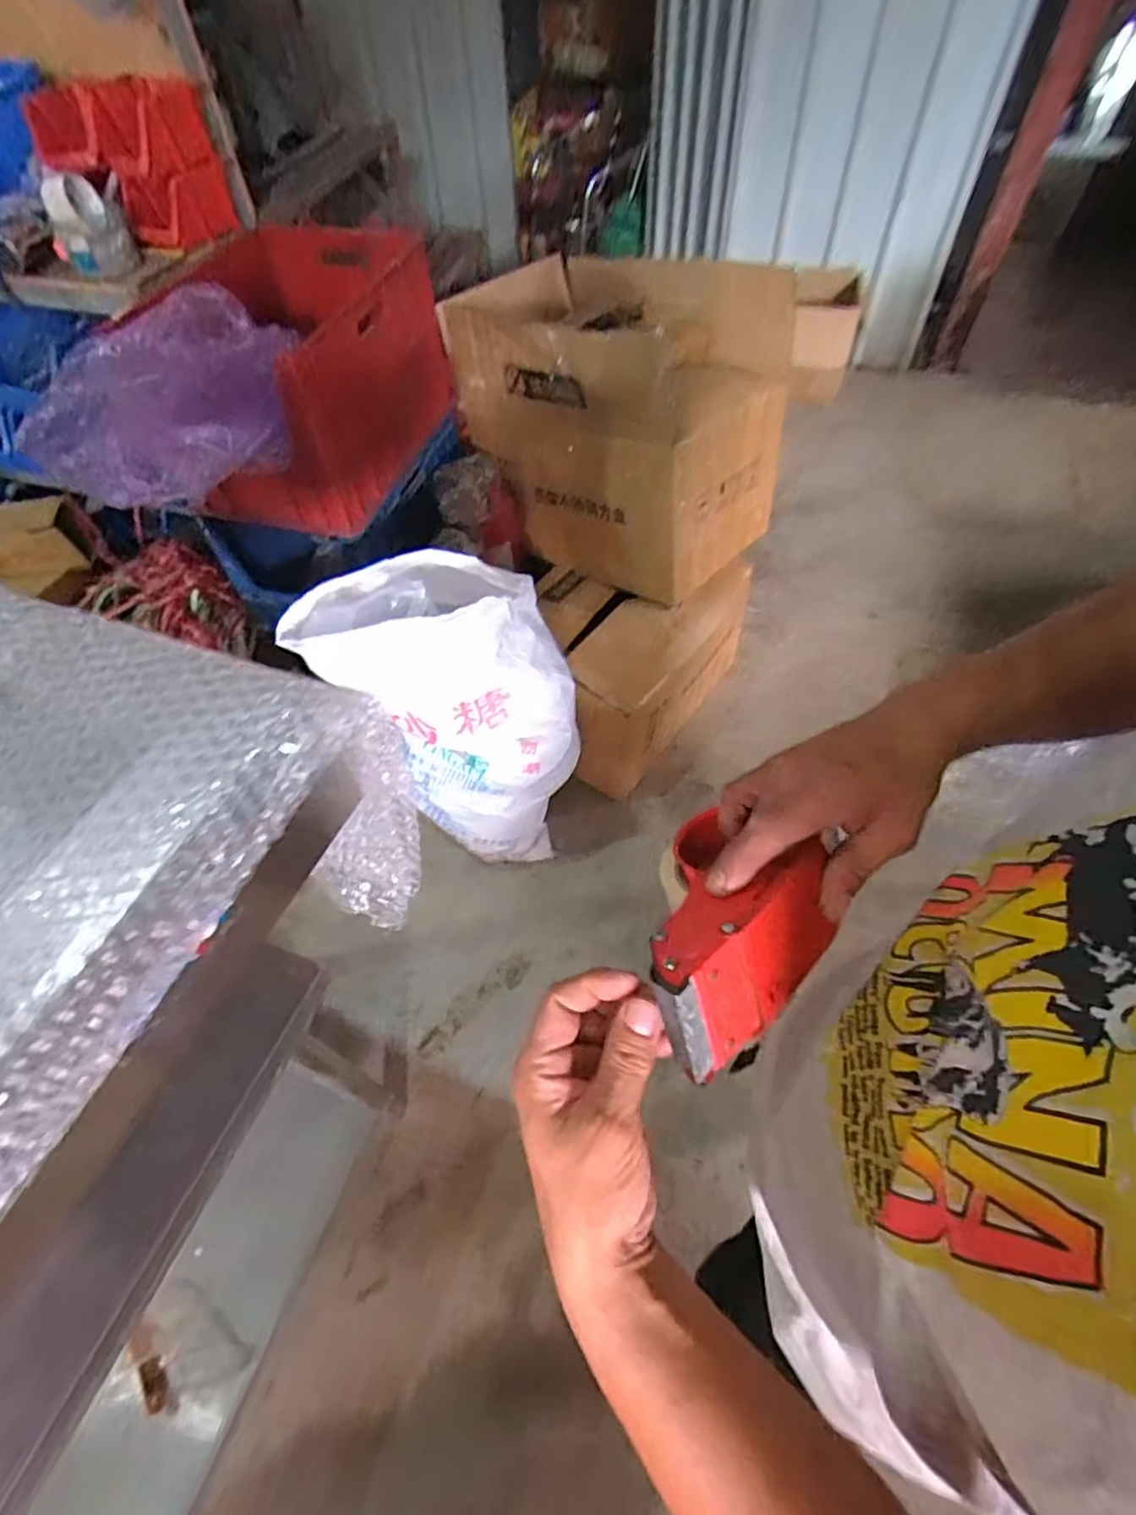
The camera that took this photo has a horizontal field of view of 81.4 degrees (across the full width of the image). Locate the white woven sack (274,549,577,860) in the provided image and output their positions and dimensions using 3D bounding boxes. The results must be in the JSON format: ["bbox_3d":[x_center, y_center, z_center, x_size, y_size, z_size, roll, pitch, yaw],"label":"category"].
[{"bbox_3d":[-0.225,-0.081,1.350,0.462,0.692,0.257,16,56,13],"label":"white woven sack"}]

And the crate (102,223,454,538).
[{"bbox_3d":[-0.534,-0.775,1.332,0.444,0.360,0.581,21,58,16],"label":"crate"}]

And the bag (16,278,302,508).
[{"bbox_3d":[-0.670,-0.621,1.126,0.387,0.212,0.342,-13,55,-7],"label":"bag"}]

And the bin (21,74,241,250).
[{"bbox_3d":[-0.808,-1.106,1.222,0.287,0.204,0.184,24,59,18],"label":"bin"}]

